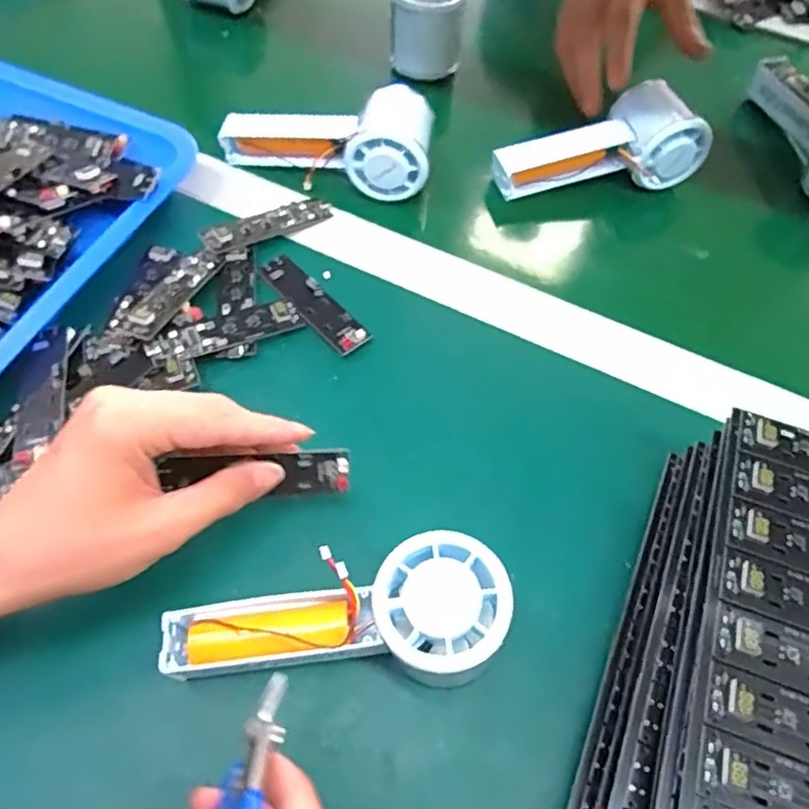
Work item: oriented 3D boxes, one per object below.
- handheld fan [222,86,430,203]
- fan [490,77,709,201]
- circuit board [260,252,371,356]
[{"bbox_3d":[-0.057,-0.193,0.476,0.149,0.047,0.069,6,60,0],"label":"handheld fan"},{"bbox_3d":[0.143,-0.187,0.480,0.145,0.054,0.060,-18,63,-13],"label":"fan"},{"bbox_3d":[-0.059,-0.065,0.417,0.024,0.009,0.090,-36,68,-21],"label":"circuit board"}]

